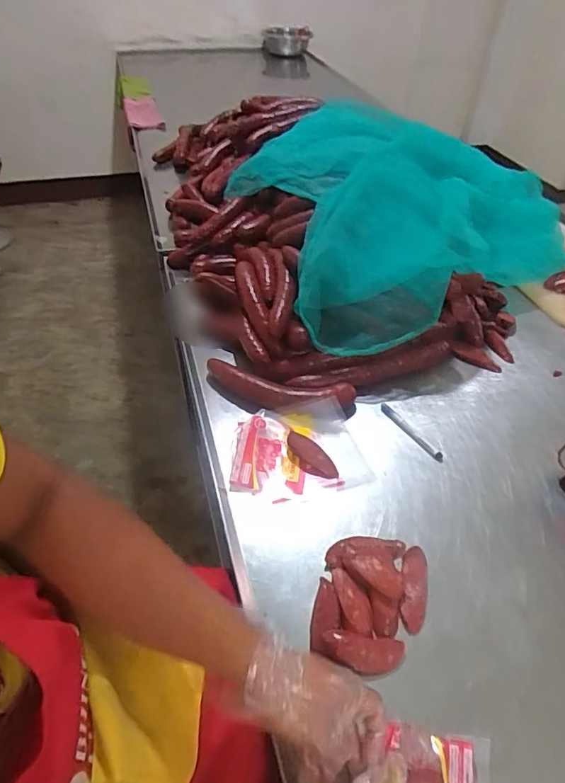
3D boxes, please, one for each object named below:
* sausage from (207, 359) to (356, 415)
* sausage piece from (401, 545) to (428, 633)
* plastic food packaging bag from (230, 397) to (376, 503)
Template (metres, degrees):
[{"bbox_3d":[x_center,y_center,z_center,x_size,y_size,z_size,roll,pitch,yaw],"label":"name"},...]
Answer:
[{"bbox_3d":[-0.009,0.000,0.840,0.262,0.039,0.085,8,45,6],"label":"sausage"},{"bbox_3d":[0.168,0.248,0.626,0.032,0.019,0.114,12,46,10],"label":"sausage piece"},{"bbox_3d":[0.020,0.090,0.763,0.203,0.033,0.155,-7,46,-10],"label":"plastic food packaging bag"}]

